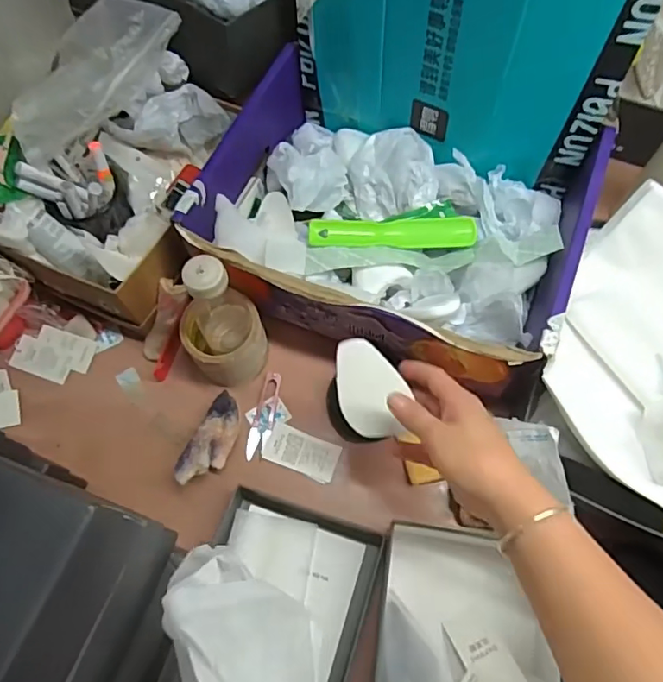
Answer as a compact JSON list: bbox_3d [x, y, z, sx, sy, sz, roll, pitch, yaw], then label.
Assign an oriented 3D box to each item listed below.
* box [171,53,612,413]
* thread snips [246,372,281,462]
[{"bbox_3d":[0.064,-0.132,0.633,0.399,0.134,0.308,20,68,11],"label":"box"},{"bbox_3d":[-0.077,0.087,0.627,0.023,0.008,0.105,11,67,8],"label":"thread snips"}]

